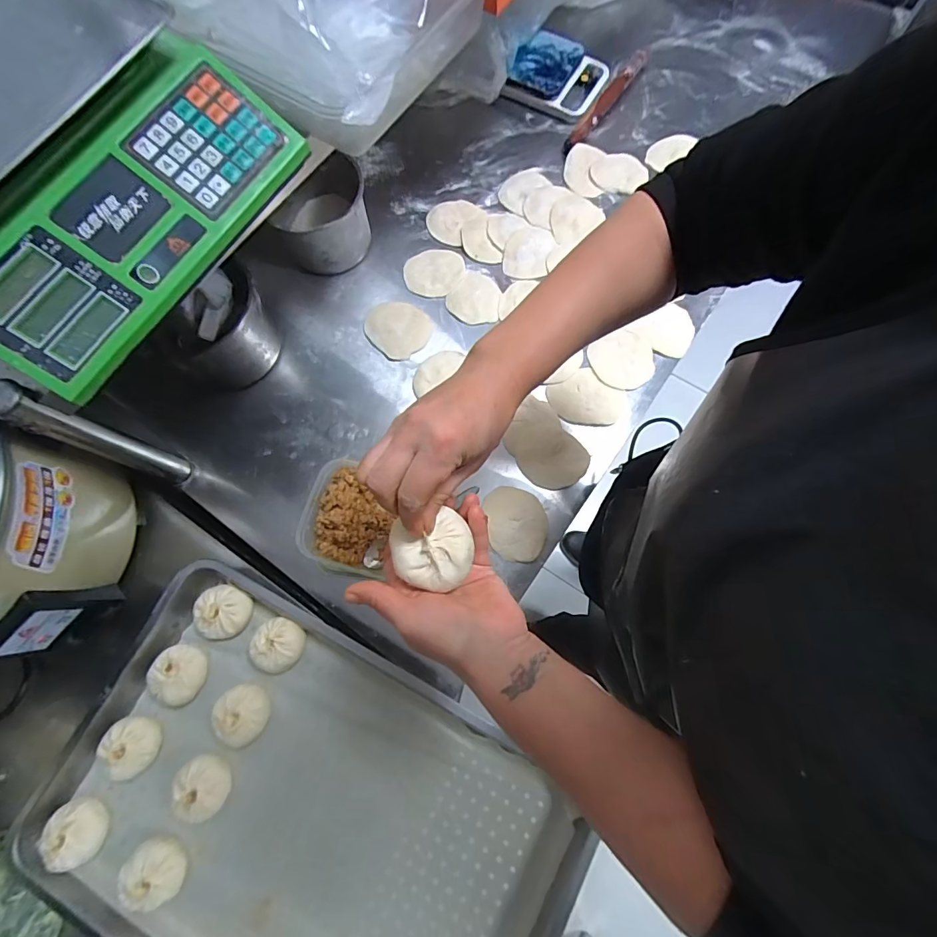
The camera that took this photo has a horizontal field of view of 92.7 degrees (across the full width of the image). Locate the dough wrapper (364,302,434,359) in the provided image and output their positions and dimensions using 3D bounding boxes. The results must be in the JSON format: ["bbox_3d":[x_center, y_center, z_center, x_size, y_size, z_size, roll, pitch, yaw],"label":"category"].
[{"bbox_3d":[-0.113,-0.227,0.718,0.101,0.007,0.089,42,80,6],"label":"dough wrapper"}]

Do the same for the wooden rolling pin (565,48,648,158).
[{"bbox_3d":[0.252,-0.672,0.815,0.033,0.021,0.283,32,78,9],"label":"wooden rolling pin"}]

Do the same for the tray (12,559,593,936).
[{"bbox_3d":[-0.198,0.418,0.535,0.593,0.052,0.396,27,77,9],"label":"tray"}]

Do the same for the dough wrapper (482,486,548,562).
[{"bbox_3d":[0.068,0.074,0.617,0.078,0.004,0.103,-11,75,-2],"label":"dough wrapper"}]

